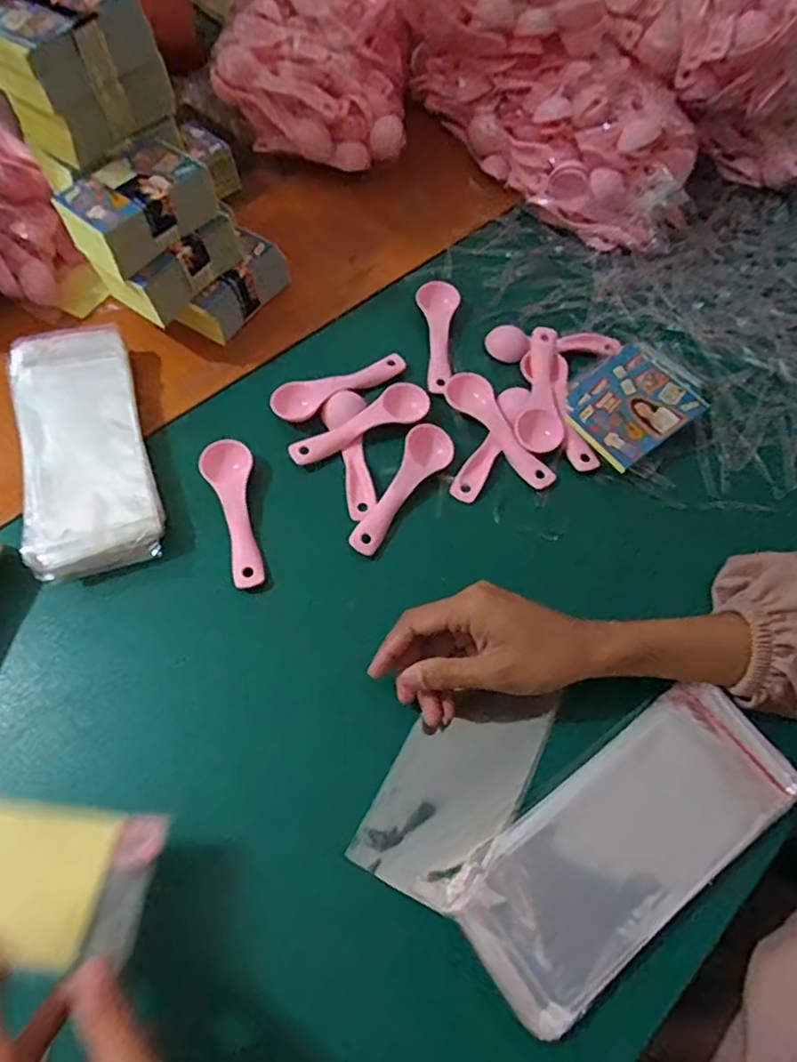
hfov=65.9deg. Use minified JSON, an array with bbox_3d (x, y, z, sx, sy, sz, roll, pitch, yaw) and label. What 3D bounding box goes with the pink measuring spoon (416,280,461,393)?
[{"bbox_3d":[0.032,-0.162,0.512,0.034,0.016,0.111,3,63,-1],"label":"pink measuring spoon"}]

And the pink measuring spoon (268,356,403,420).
[{"bbox_3d":[-0.048,-0.118,0.490,0.112,0.011,0.033,-30,68,-17],"label":"pink measuring spoon"}]

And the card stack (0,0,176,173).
[{"bbox_3d":[-0.223,-0.323,0.428,0.066,0.078,0.104,35,66,14],"label":"card stack"}]

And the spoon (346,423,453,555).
[{"bbox_3d":[0.000,-0.033,0.440,0.032,0.014,0.111,32,66,13],"label":"spoon"}]

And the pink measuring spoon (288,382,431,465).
[{"bbox_3d":[-0.030,-0.083,0.467,0.112,0.012,0.030,-24,66,-14],"label":"pink measuring spoon"}]

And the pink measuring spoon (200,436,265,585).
[{"bbox_3d":[-0.114,-0.013,0.435,0.034,0.019,0.112,-15,64,-10],"label":"pink measuring spoon"}]

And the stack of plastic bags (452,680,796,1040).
[{"bbox_3d":[0.123,0.165,0.330,0.194,0.021,0.080,-32,68,-17],"label":"stack of plastic bags"}]

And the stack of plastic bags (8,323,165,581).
[{"bbox_3d":[-0.227,-0.065,0.443,0.088,0.031,0.197,-15,64,-10],"label":"stack of plastic bags"}]

